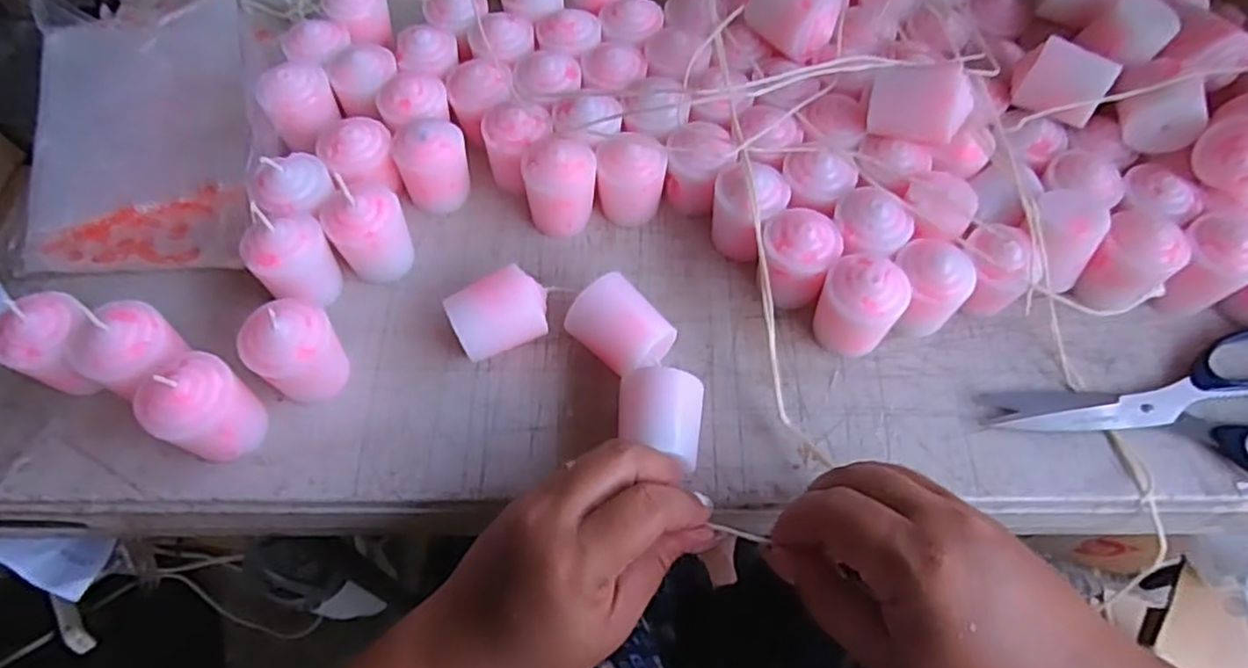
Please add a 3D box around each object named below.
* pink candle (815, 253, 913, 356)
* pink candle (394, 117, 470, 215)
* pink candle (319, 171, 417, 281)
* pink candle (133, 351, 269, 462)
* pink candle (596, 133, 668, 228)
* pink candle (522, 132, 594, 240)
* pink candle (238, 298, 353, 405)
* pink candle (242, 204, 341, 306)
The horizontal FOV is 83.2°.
[{"bbox_3d":[0.115,-0.015,0.342,0.036,0.047,0.037,0,61,0],"label":"pink candle"},{"bbox_3d":[-0.104,-0.096,0.383,0.035,0.045,0.040,-17,63,-10],"label":"pink candle"},{"bbox_3d":[-0.127,-0.051,0.356,0.036,0.051,0.030,-34,67,-17],"label":"pink candle"},{"bbox_3d":[-0.183,0.032,0.305,0.033,0.054,0.037,25,64,13],"label":"pink candle"},{"bbox_3d":[0.004,-0.083,0.383,0.035,0.041,0.035,0,61,0],"label":"pink candle"},{"bbox_3d":[-0.033,-0.082,0.377,0.036,0.045,0.038,0,61,0],"label":"pink candle"},{"bbox_3d":[-0.145,0.010,0.316,0.036,0.057,0.034,0,61,0],"label":"pink candle"},{"bbox_3d":[-0.160,-0.036,0.342,0.037,0.048,0.036,-36,67,-18],"label":"pink candle"}]

